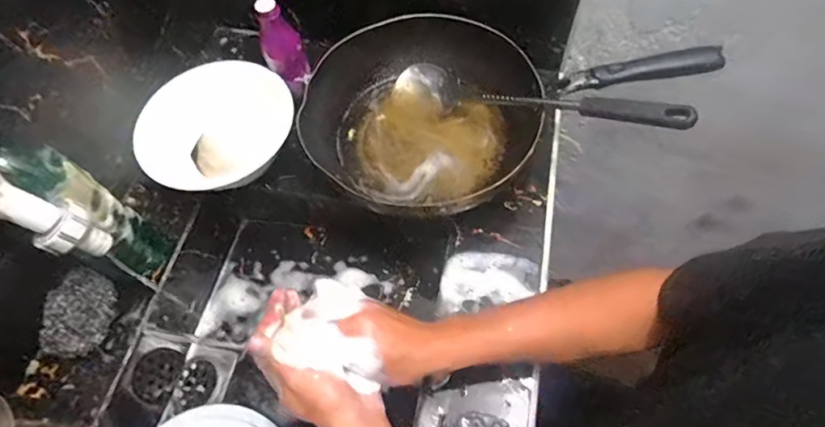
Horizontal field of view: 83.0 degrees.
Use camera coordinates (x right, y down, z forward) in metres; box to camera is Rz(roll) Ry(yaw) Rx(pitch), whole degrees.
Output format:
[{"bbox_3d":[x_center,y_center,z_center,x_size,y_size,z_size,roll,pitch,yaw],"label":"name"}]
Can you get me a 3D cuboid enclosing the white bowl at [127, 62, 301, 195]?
[{"bbox_3d":[-0.258,-0.120,0.646,0.205,0.065,0.189,-2,62,3],"label":"white bowl"}]

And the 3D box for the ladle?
[{"bbox_3d":[0.137,-0.145,0.585,0.389,0.048,0.069,21,63,38],"label":"ladle"}]

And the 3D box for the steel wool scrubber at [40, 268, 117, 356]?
[{"bbox_3d":[-0.394,0.116,0.546,0.066,0.040,0.092,3,62,6],"label":"steel wool scrubber"}]

